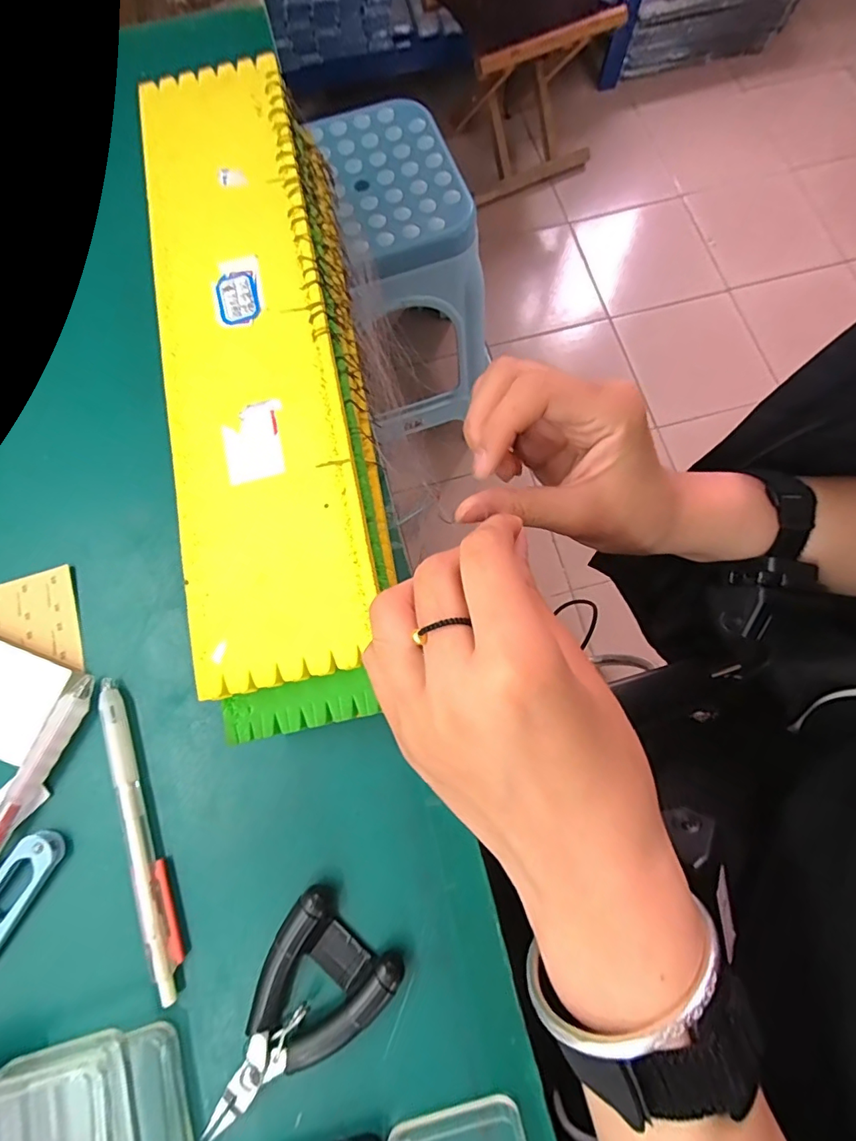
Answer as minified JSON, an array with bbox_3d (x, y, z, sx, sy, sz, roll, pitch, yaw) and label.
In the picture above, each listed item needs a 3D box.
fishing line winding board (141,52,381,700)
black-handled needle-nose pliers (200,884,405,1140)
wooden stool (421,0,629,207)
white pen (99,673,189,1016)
[{"bbox_3d":[-0.089,-0.118,0.243,0.078,0.010,0.336,-11,75,-3],"label":"fishing line winding board"},{"bbox_3d":[-0.058,0.190,0.209,0.052,0.013,0.092,37,78,9],"label":"black-handled needle-nose pliers"},{"bbox_3d":[0.215,-1.121,1.161,0.378,0.327,0.284,-31,77,-7],"label":"wooden stool"},{"bbox_3d":[-0.134,0.120,0.231,0.012,0.010,0.139,-21,76,-5],"label":"white pen"}]

